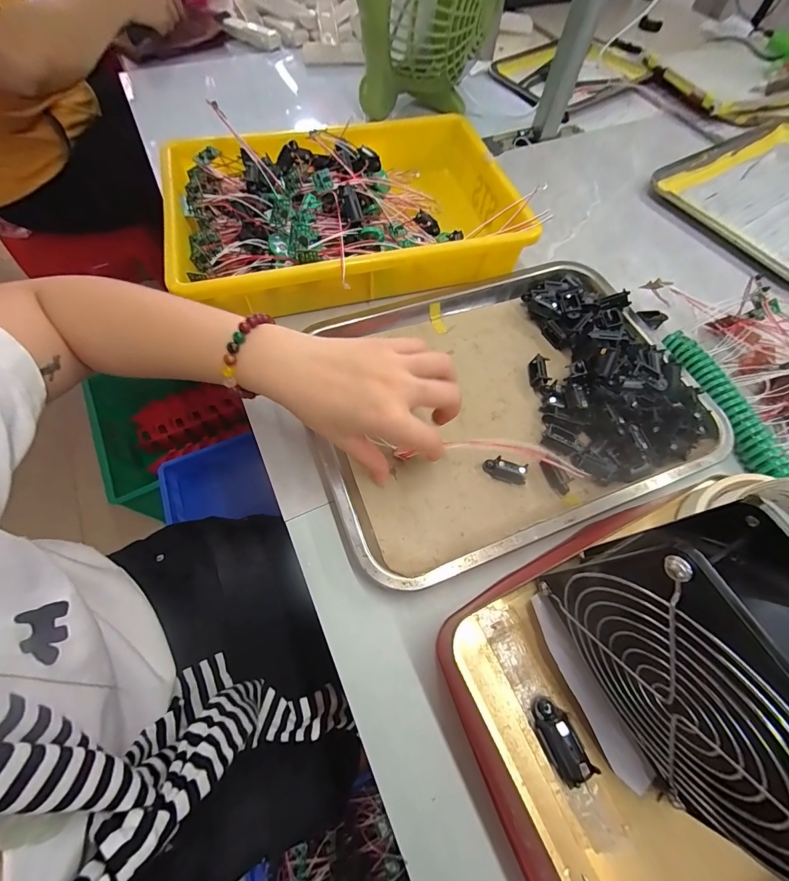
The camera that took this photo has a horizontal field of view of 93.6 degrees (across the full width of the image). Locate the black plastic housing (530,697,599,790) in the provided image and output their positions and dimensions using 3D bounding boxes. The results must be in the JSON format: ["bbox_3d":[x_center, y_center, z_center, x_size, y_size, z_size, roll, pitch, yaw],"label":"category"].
[{"bbox_3d":[0.084,0.151,0.187,0.016,0.014,0.033,-22,66,-12],"label":"black plastic housing"}]

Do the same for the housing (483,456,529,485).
[{"bbox_3d":[0.095,0.026,0.317,0.036,0.014,0.015,19,65,8],"label":"housing"}]

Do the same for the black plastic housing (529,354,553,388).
[{"bbox_3d":[0.142,-0.067,0.363,0.016,0.015,0.031,2,64,0],"label":"black plastic housing"}]

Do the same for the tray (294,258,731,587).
[{"bbox_3d":[0.102,-0.046,0.345,0.348,0.034,0.260,-18,66,-10],"label":"tray"}]

